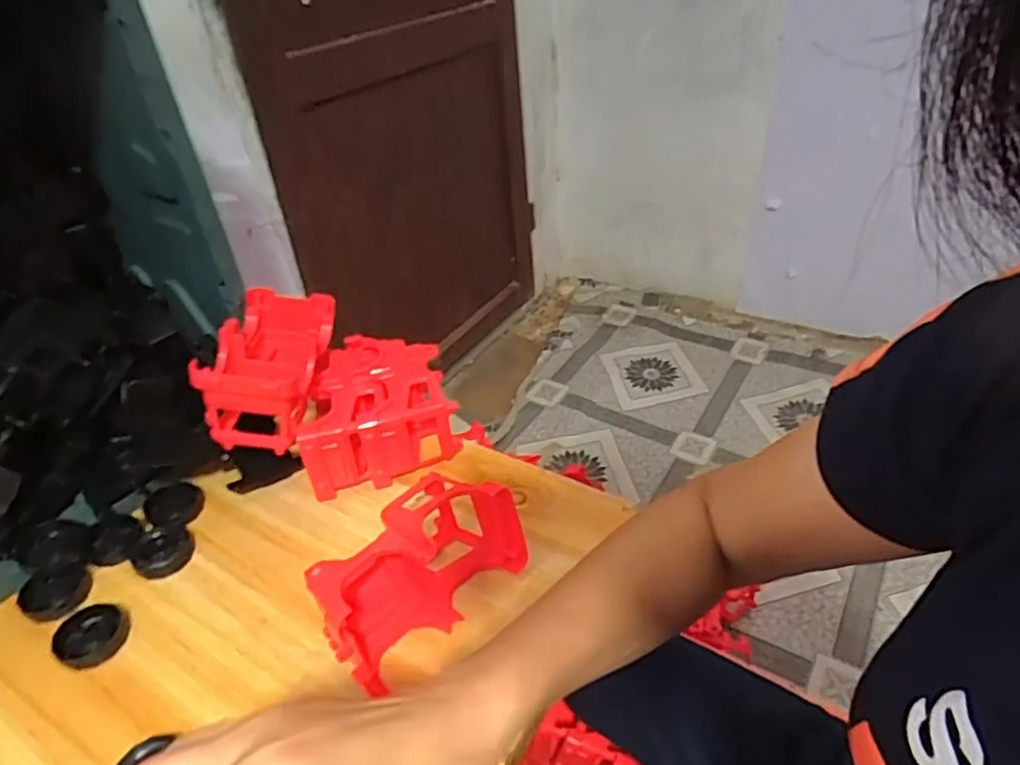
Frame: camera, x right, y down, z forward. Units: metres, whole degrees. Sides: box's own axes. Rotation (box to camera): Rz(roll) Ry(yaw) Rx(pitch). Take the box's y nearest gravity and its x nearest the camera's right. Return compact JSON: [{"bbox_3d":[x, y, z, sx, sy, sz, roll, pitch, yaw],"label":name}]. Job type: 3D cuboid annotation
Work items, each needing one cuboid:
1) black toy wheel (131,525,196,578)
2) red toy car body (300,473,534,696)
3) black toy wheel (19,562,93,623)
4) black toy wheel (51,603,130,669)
[{"bbox_3d":[-0.291,0.137,0.549,0.047,0.014,0.053,-26,39,-27],"label":"black toy wheel"},{"bbox_3d":[-0.070,0.129,0.480,0.083,0.079,0.153,26,45,38],"label":"red toy car body"},{"bbox_3d":[-0.358,0.163,0.519,0.049,0.016,0.049,-4,34,3],"label":"black toy wheel"},{"bbox_3d":[-0.307,0.185,0.485,0.042,0.015,0.047,21,42,34],"label":"black toy wheel"}]

